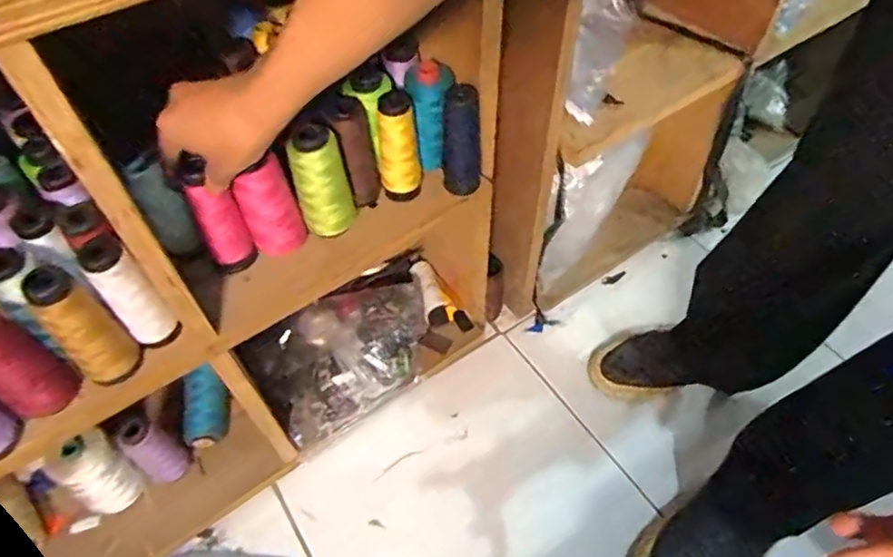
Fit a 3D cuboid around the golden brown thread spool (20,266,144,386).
[{"bbox_3d":[-0.290,0.040,0.464,0.040,0.117,0.041,-1,53,1],"label":"golden brown thread spool"}]

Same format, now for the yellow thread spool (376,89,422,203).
[{"bbox_3d":[-0.049,-0.131,0.588,0.043,0.104,0.041,-10,53,-6],"label":"yellow thread spool"}]

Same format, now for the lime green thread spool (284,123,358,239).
[{"bbox_3d":[-0.117,-0.086,0.551,0.045,0.112,0.033,-35,59,-22],"label":"lime green thread spool"}]

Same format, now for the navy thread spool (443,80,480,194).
[{"bbox_3d":[0.015,-0.136,0.588,0.037,0.115,0.042,1,53,3],"label":"navy thread spool"}]

